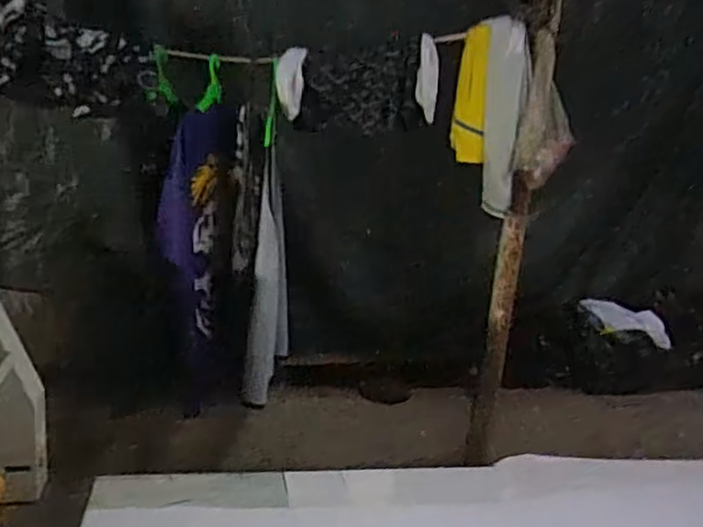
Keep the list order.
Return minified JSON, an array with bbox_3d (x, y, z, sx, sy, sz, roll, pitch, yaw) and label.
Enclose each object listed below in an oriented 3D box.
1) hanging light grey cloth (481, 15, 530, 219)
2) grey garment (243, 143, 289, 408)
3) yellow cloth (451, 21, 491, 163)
[{"bbox_3d":[0.378,-0.362,1.709,0.115,0.458,0.052,8,15,13],"label":"hanging light grey cloth"},{"bbox_3d":[-0.201,0.031,1.709,0.097,0.565,0.242,4,14,-3],"label":"grey garment"},{"bbox_3d":[0.299,-0.417,1.679,0.088,0.320,0.021,11,15,23],"label":"yellow cloth"}]

